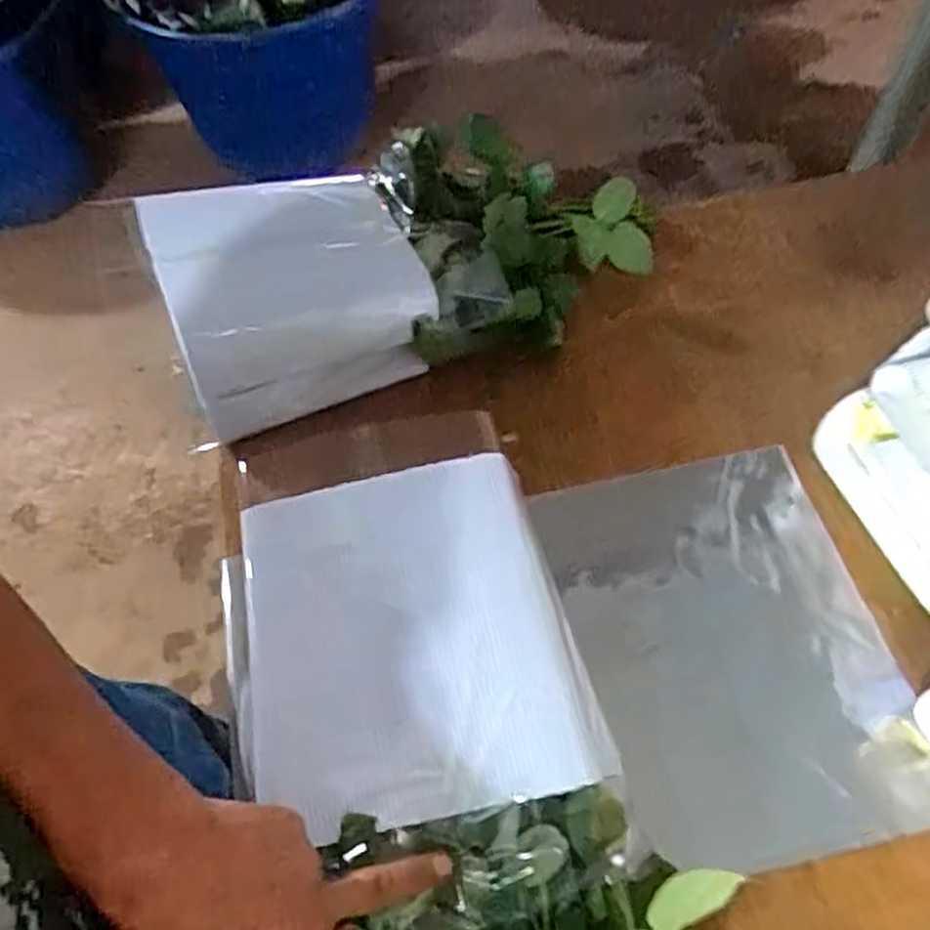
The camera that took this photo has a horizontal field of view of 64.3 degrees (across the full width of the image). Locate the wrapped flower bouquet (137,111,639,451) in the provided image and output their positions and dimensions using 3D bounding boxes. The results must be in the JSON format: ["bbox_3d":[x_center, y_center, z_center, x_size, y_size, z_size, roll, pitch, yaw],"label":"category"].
[{"bbox_3d":[-0.030,-0.205,0.731,0.492,0.152,0.226,-19,59,-9],"label":"wrapped flower bouquet"}]

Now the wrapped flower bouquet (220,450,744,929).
[{"bbox_3d":[0.003,0.241,0.419,0.227,0.117,0.488,-16,75,-7],"label":"wrapped flower bouquet"}]

